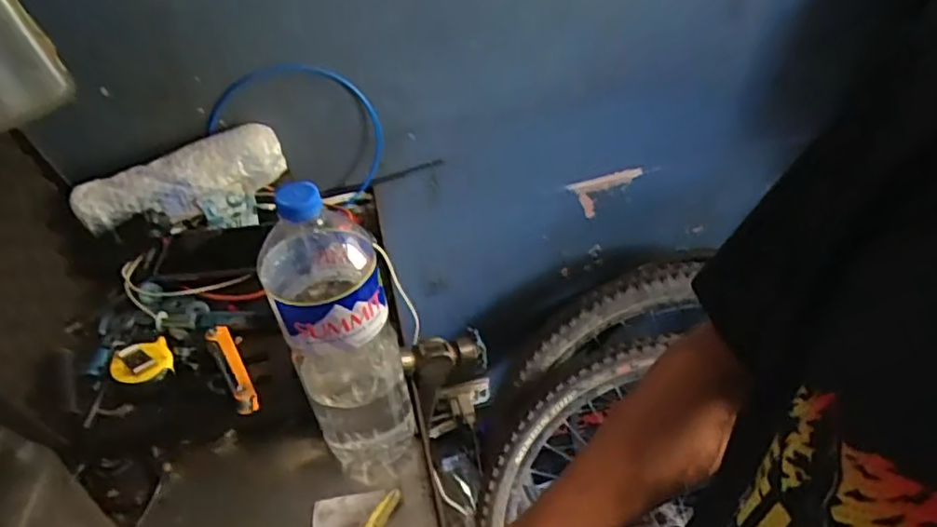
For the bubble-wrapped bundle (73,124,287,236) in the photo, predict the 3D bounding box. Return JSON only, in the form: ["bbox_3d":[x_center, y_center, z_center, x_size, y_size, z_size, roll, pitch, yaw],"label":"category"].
[{"bbox_3d":[-0.358,-0.108,0.803,0.244,0.072,0.069,-24,46,-20],"label":"bubble-wrapped bundle"}]

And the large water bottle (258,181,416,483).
[{"bbox_3d":[-0.106,0.067,0.548,0.091,0.305,0.094,-16,44,-13],"label":"large water bottle"}]

